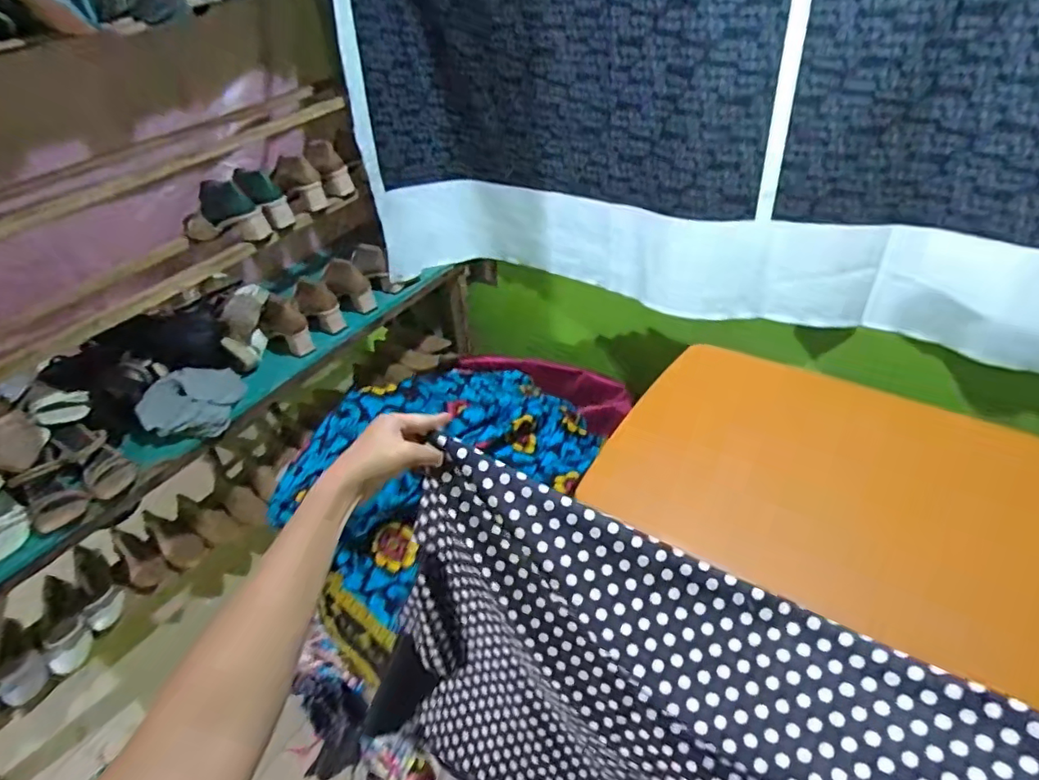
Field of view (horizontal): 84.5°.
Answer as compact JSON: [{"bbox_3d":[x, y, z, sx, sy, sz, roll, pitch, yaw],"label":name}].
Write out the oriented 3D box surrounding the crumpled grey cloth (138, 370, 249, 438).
[{"bbox_3d":[-0.685,0.026,1.204,0.192,0.076,0.178,-15,41,-10],"label":"crumpled grey cloth"}]

